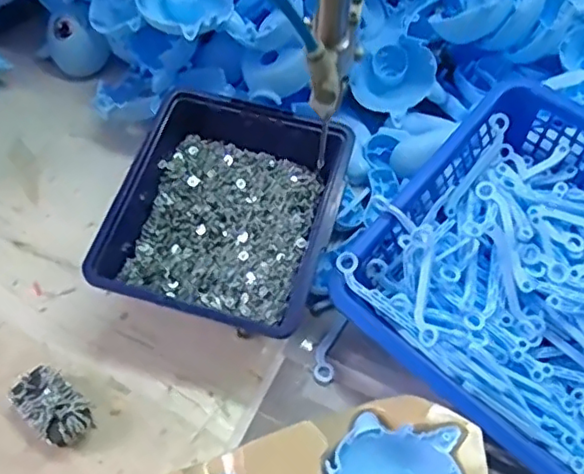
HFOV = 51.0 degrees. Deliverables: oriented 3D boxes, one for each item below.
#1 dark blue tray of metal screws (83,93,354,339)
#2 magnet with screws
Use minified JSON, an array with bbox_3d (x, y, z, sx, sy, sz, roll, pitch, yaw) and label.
[{"bbox_3d":[-0.043,-0.015,0.439,0.143,0.071,0.172,14,55,9],"label":"dark blue tray of metal screws"},{"bbox_3d":[-0.150,0.104,0.381,0.053,0.021,0.031,37,62,22],"label":"magnet with screws"}]

